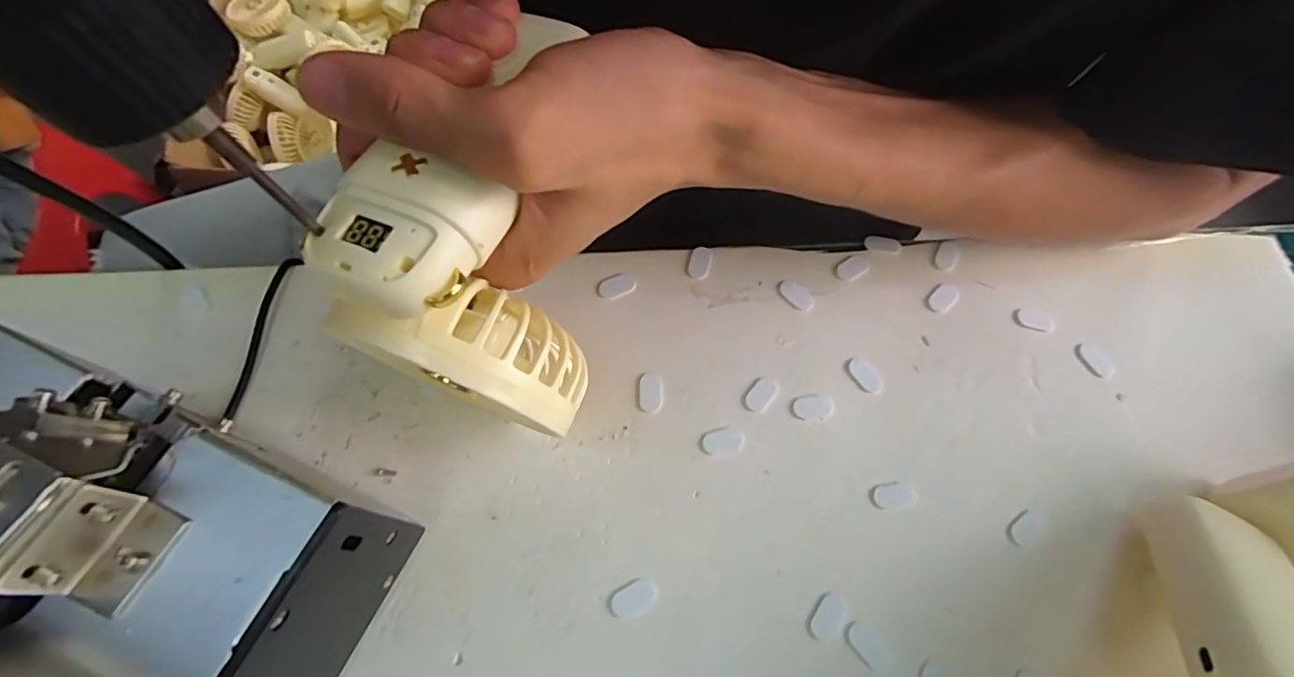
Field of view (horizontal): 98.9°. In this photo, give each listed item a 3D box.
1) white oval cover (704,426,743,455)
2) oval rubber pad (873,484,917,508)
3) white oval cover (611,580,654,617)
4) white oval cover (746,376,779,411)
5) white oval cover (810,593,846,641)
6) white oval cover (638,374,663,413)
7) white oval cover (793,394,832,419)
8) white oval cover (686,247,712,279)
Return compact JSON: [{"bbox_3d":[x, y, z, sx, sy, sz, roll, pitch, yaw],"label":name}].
[{"bbox_3d":[0.033,0.044,0.239,0.017,0.004,0.011,-17,70,-10],"label":"white oval cover"},{"bbox_3d":[0.106,0.066,0.236,0.018,0.004,0.010,-7,68,-6],"label":"oval rubber pad"},{"bbox_3d":[-0.005,0.101,0.215,0.017,0.004,0.011,-24,71,-12],"label":"white oval cover"},{"bbox_3d":[0.052,0.025,0.249,0.010,0.004,0.017,37,71,11],"label":"white oval cover"},{"bbox_3d":[0.071,0.109,0.216,0.009,0.004,0.018,35,70,11],"label":"white oval cover"},{"bbox_3d":[0.002,0.024,0.247,0.011,0.004,0.018,5,68,-1],"label":"white oval cover"},{"bbox_3d":[0.075,0.030,0.248,0.017,0.004,0.010,-4,68,-5],"label":"white oval cover"},{"bbox_3d":[0.026,-0.038,0.272,0.011,0.004,0.017,17,68,4],"label":"white oval cover"}]

